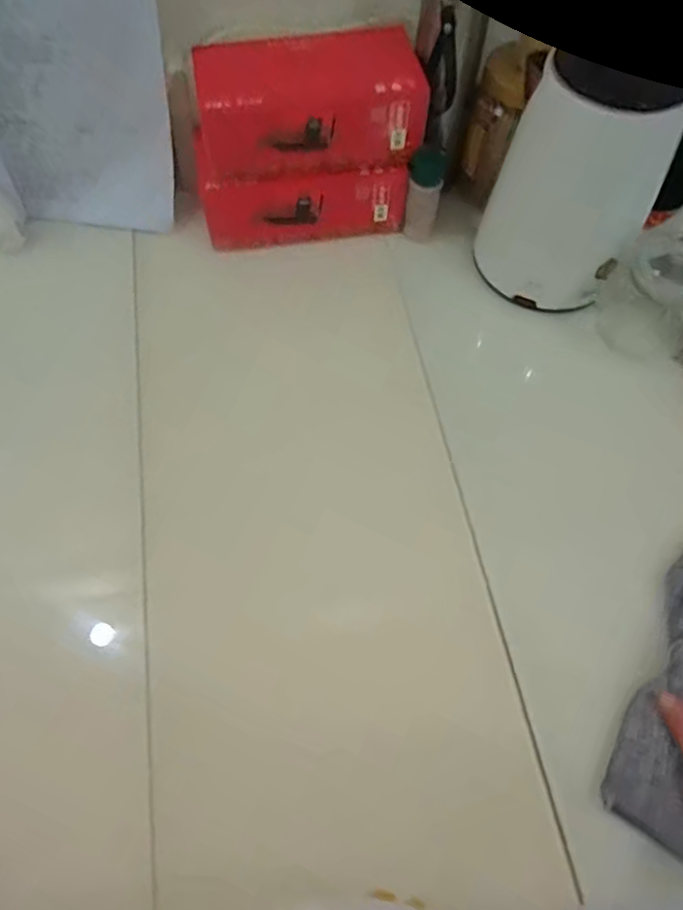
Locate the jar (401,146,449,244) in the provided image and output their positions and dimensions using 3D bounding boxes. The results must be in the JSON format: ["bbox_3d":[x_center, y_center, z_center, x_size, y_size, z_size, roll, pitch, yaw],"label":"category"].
[{"bbox_3d":[0.096,-0.302,0.707,0.036,0.108,0.035,15,63,6],"label":"jar"}]

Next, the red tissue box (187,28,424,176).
[{"bbox_3d":[-0.030,-0.376,0.642,0.229,0.079,0.108,-7,63,-5],"label":"red tissue box"}]

